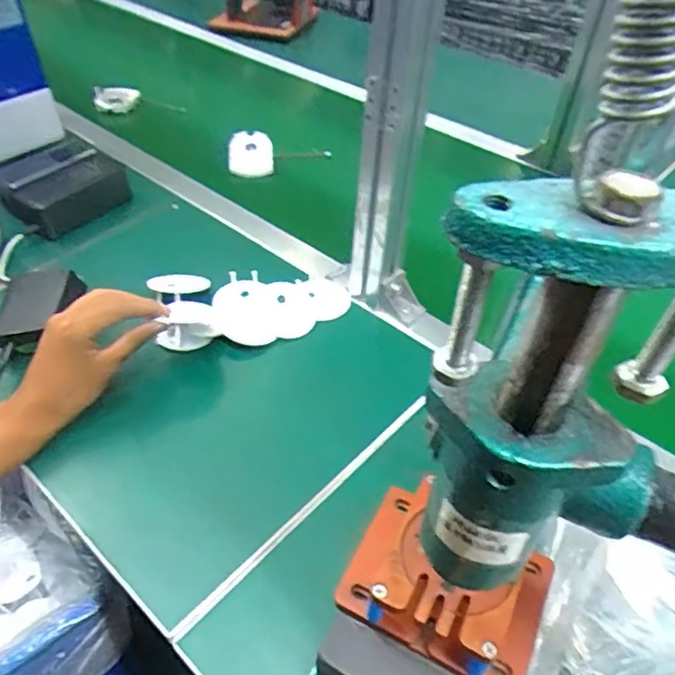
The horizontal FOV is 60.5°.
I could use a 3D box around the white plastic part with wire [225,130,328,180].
[{"bbox_3d":[-0.080,-0.264,0.820,0.151,0.055,0.042,-13,45,-16],"label":"white plastic part with wire"}]

